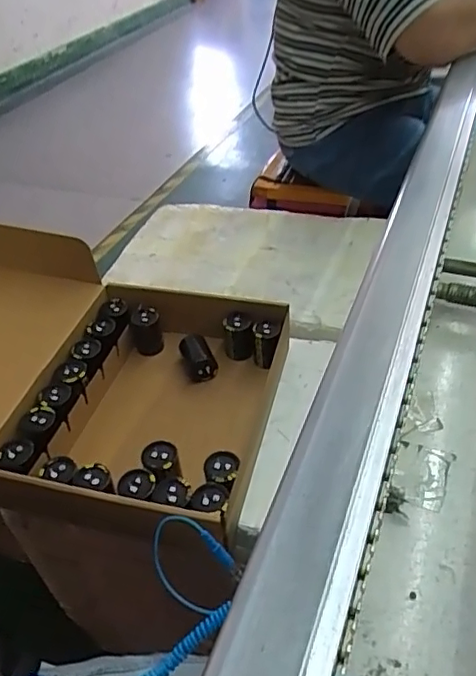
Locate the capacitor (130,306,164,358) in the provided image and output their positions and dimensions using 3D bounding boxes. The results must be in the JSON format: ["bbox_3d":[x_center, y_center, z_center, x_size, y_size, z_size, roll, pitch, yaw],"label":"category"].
[{"bbox_3d":[-0.115,-0.012,0.717,0.034,0.049,0.040,-11,42,-8],"label":"capacitor"}]

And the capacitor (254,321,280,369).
[{"bbox_3d":[0.034,0.010,0.681,0.030,0.057,0.030,-3,41,2],"label":"capacitor"}]

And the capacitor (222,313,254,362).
[{"bbox_3d":[0.000,-0.001,0.697,0.032,0.052,0.032,-9,42,-5],"label":"capacitor"}]

